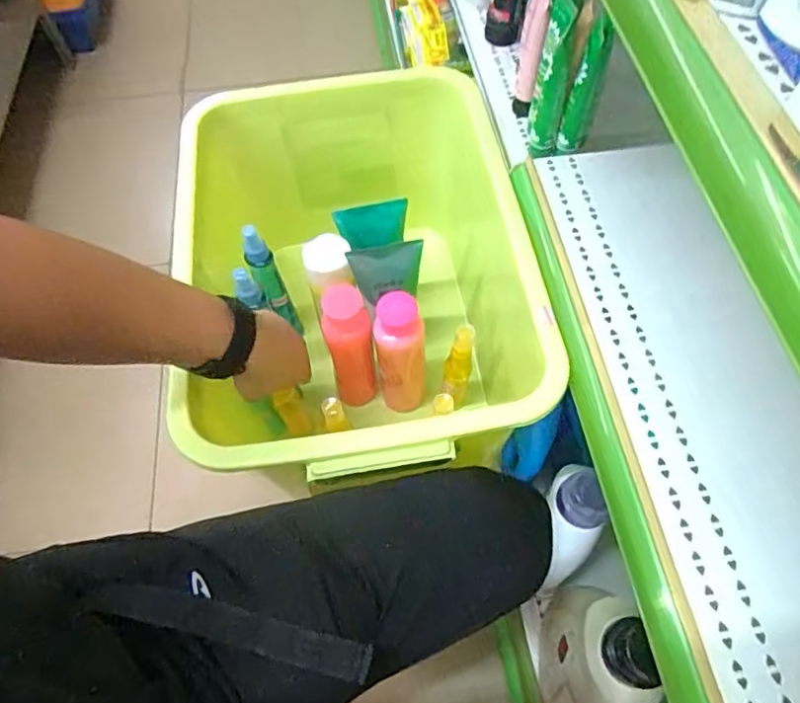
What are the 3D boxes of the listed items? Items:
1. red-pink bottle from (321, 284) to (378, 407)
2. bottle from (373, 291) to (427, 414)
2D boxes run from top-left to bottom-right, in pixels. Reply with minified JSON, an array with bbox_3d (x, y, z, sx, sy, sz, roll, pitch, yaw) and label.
[{"bbox_3d":[-0.062,0.000,0.728,0.052,0.204,0.048,-15,61,-6],"label":"red-pink bottle"},{"bbox_3d":[0.001,0.008,0.714,0.057,0.202,0.049,-7,61,-2],"label":"bottle"}]

